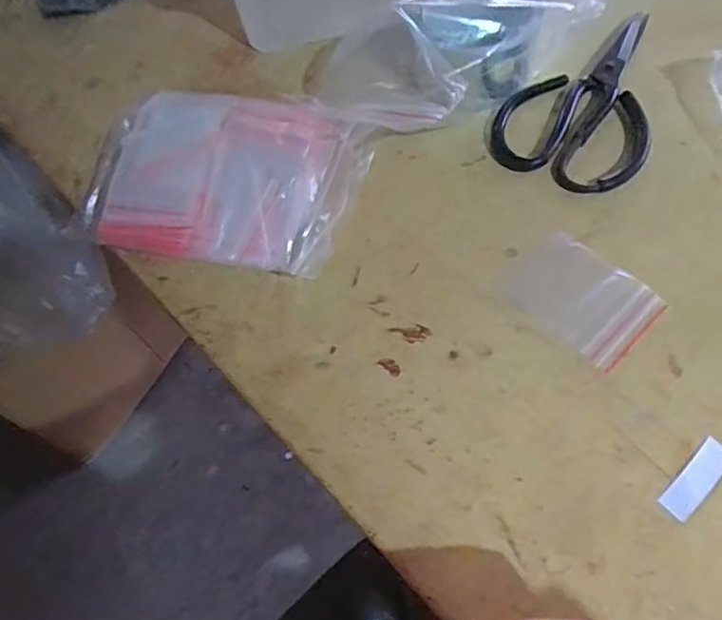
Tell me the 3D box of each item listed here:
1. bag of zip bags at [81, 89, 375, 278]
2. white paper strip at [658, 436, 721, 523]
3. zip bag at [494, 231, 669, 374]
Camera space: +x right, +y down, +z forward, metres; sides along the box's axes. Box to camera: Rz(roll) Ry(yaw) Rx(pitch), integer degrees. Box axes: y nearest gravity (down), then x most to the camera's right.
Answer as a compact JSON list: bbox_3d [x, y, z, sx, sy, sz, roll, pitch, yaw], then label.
[{"bbox_3d":[-0.098,-0.094,0.428,0.185,0.046,0.123,12,64,13],"label":"bag of zip bags"},{"bbox_3d":[0.175,0.087,0.314,0.048,0.004,0.016,-42,65,-16],"label":"white paper strip"},{"bbox_3d":[0.135,-0.009,0.374,0.061,0.004,0.083,-42,67,-15],"label":"zip bag"}]

